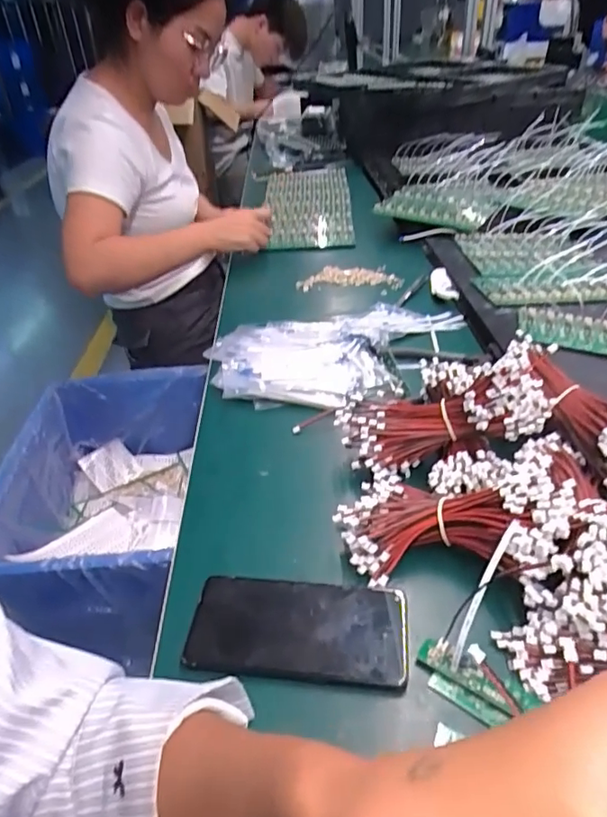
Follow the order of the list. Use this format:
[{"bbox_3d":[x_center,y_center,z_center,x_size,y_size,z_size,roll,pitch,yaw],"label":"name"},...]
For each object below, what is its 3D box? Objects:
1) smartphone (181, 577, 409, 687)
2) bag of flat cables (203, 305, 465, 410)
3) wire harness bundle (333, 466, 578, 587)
[{"bbox_3d":[-0.005,0.159,0.386,0.156,0.012,0.072,2,38,7],"label":"smartphone"},{"bbox_3d":[0.048,-0.074,0.658,0.315,0.032,0.199,-5,38,-2],"label":"bag of flat cables"},{"bbox_3d":[0.117,0.079,0.418,0.179,0.041,0.111,-9,36,24],"label":"wire harness bundle"}]

